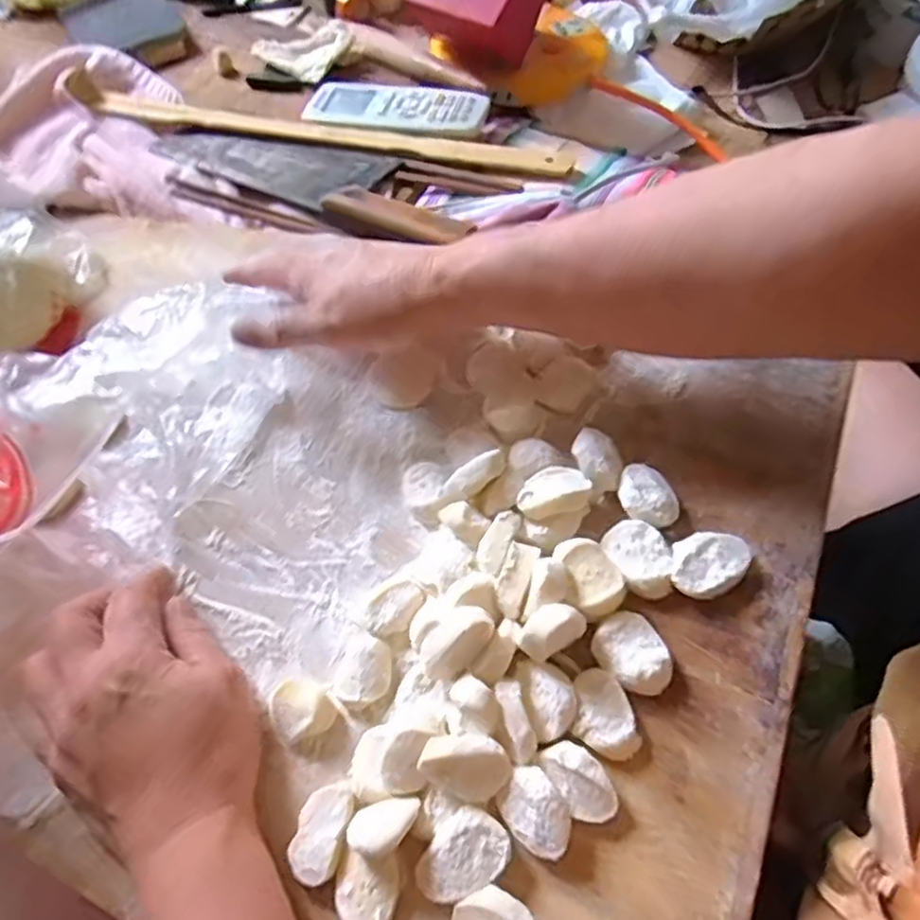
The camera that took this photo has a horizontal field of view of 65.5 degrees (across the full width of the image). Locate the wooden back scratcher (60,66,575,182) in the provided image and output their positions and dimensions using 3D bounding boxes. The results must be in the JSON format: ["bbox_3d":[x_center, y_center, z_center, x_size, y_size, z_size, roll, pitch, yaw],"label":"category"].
[{"bbox_3d":[-0.135,-0.282,0.610,0.459,0.046,0.042,14,66,9],"label":"wooden back scratcher"}]

